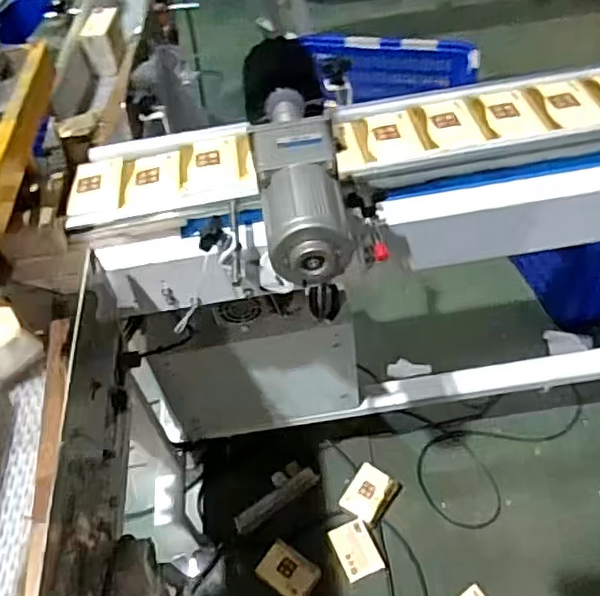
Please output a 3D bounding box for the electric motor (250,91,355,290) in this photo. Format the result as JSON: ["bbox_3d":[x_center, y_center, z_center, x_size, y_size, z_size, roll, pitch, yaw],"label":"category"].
[{"bbox_3d":[-0.004,-0.131,0.667,0.089,0.075,0.244,-8,48,-1],"label":"electric motor"}]

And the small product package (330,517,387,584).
[{"bbox_3d":[0.133,0.577,1.389,0.095,0.034,0.122,-17,56,-15],"label":"small product package"}]

